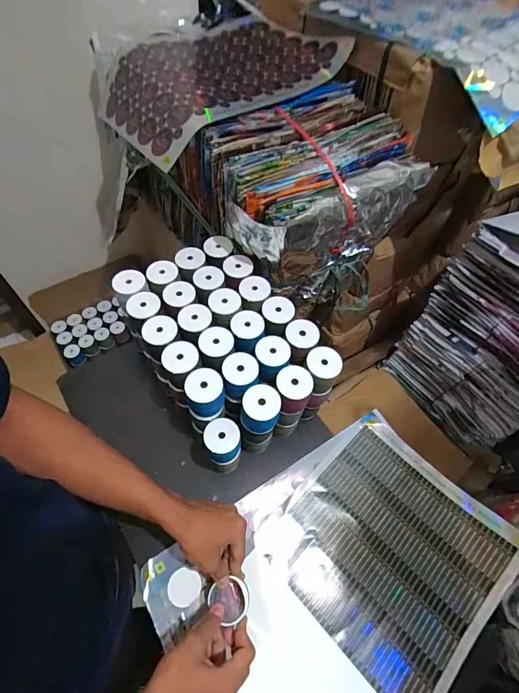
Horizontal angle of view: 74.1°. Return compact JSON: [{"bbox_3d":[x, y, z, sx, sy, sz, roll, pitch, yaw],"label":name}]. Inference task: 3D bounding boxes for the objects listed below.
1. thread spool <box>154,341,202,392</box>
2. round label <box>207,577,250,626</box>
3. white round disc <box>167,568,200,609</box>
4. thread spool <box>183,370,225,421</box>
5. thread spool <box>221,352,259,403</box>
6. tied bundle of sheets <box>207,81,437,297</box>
[{"bbox_3d":[-0.123,0.035,0.551,0.062,0.066,0.057,2,57,-4],"label":"thread spool"},{"bbox_3d":[-0.040,0.347,0.470,0.052,0.010,0.049,-21,61,-17],"label":"round label"},{"bbox_3d":[-0.114,0.366,0.522,0.048,0.007,0.047,2,57,-4],"label":"white round disc"},{"bbox_3d":[-0.083,0.076,0.527,0.055,0.066,0.057,2,57,-4],"label":"thread spool"},{"bbox_3d":[-0.031,0.050,0.543,0.053,0.062,0.057,2,57,-4],"label":"thread spool"},{"bbox_3d":[0.089,-0.291,0.684,0.348,0.242,0.257,-26,63,-20],"label":"tied bundle of sheets"}]

